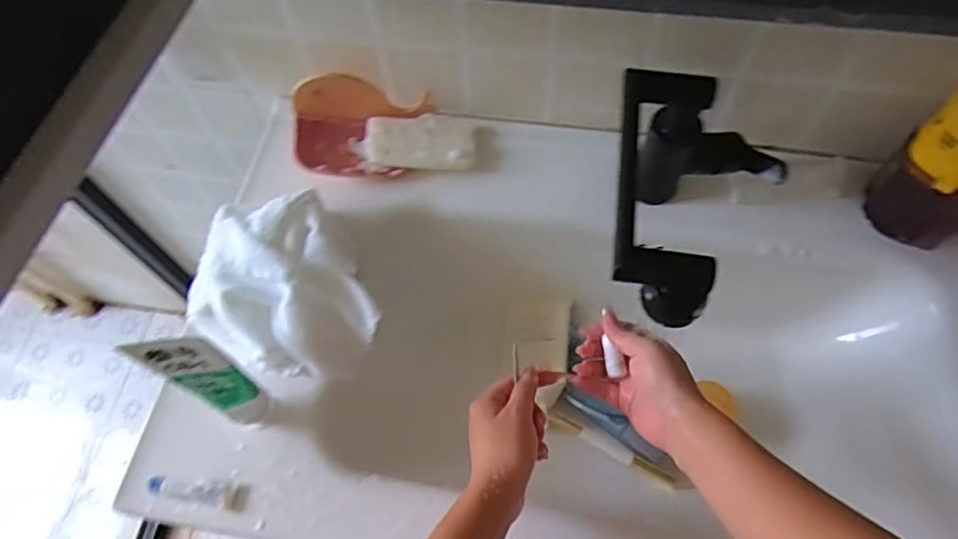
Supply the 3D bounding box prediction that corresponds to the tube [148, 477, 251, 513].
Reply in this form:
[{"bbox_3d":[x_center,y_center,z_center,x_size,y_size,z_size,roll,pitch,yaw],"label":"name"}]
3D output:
[{"bbox_3d":[-0.244,0.192,0.537,0.086,0.013,0.022,8,64,7],"label":"tube"}]

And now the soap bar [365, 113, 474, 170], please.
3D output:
[{"bbox_3d":[-0.064,-0.143,0.678,0.115,0.018,0.067,-3,63,2],"label":"soap bar"}]

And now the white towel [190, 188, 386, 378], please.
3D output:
[{"bbox_3d":[-0.197,0.020,0.604,0.165,0.073,0.188,-20,64,-7],"label":"white towel"}]

